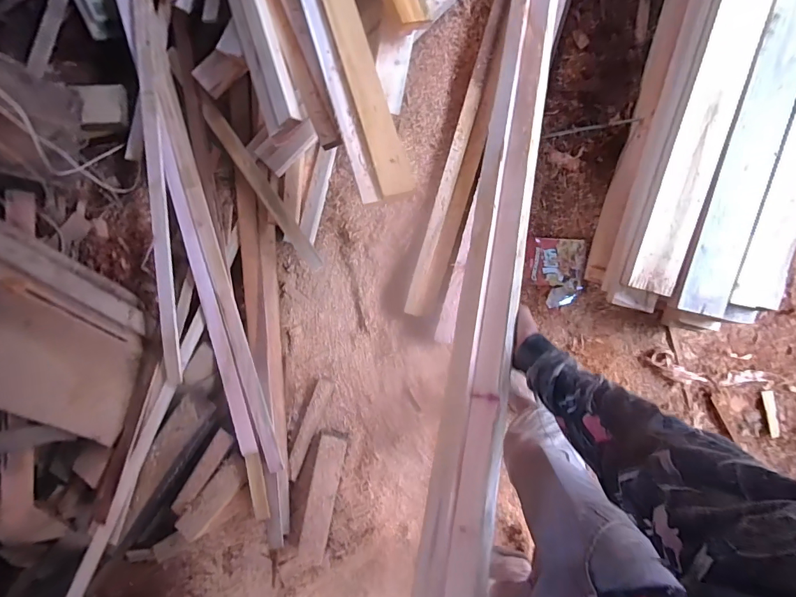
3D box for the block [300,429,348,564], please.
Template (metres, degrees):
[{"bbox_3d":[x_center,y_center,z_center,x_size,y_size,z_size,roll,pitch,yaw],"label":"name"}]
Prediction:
[{"bbox_3d":[-0.248,0.652,1.257,0.085,0.045,0.457,14,98,10],"label":"block"}]

